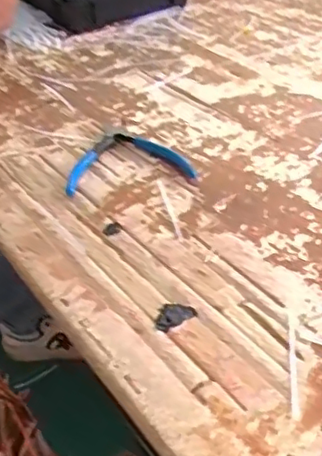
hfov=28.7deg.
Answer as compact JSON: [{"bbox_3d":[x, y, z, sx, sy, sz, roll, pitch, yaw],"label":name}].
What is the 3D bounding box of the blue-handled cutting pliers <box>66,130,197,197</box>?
[{"bbox_3d":[-0.037,-0.077,0.666,0.127,0.007,0.119,-8,37,-4],"label":"blue-handled cutting pliers"}]

